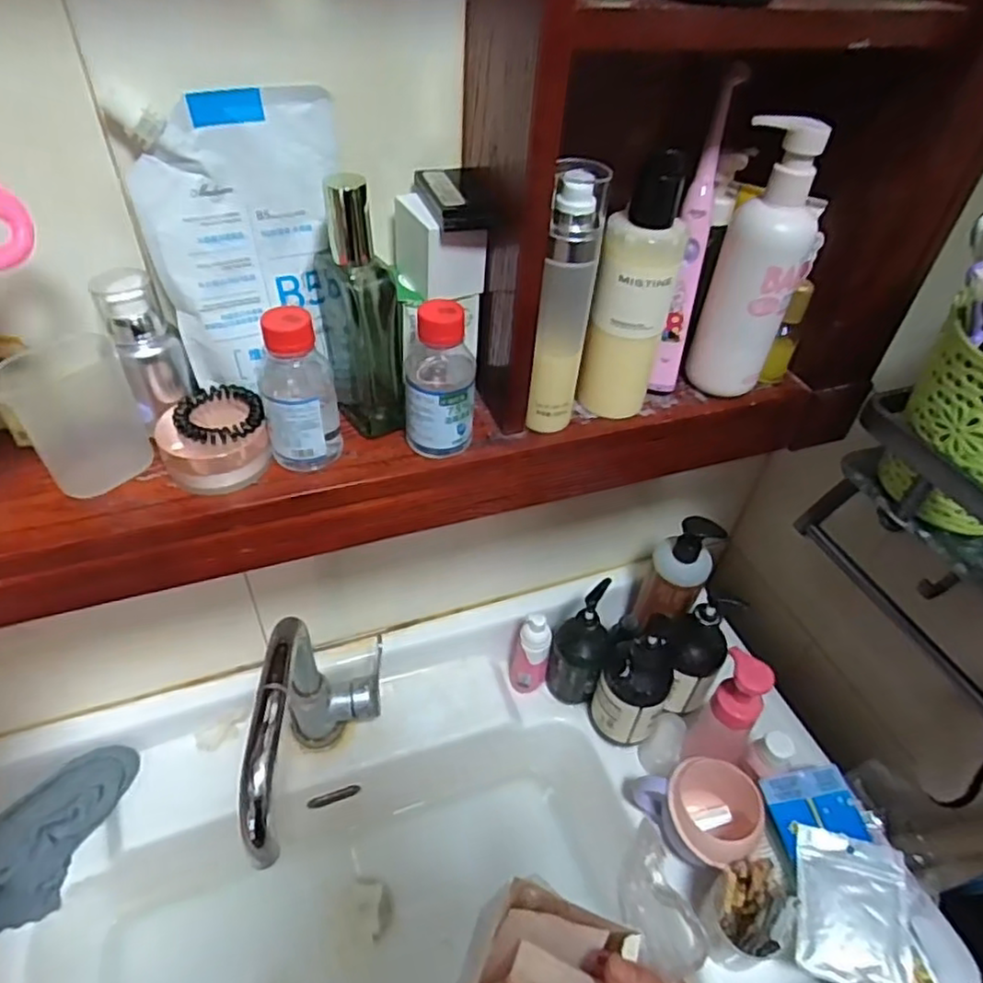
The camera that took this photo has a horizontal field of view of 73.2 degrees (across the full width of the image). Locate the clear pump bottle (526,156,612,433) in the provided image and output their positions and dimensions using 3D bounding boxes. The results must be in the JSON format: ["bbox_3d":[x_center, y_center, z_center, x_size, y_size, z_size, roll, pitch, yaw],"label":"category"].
[{"bbox_3d":[0.046,-0.114,0.416,0.031,0.169,0.027,8,44,4],"label":"clear pump bottle"}]

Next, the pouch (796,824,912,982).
[{"bbox_3d":[0.317,0.365,0.582,0.088,0.019,0.112,13,45,9],"label":"pouch"}]

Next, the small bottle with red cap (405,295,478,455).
[{"bbox_3d":[-0.032,-0.069,0.424,0.044,0.104,0.038,0,44,-4],"label":"small bottle with red cap"}]

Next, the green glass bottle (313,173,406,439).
[{"bbox_3d":[-0.082,-0.110,0.414,0.041,0.162,0.052,-14,47,-18],"label":"green glass bottle"}]

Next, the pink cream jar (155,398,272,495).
[{"bbox_3d":[-0.173,-0.030,0.415,0.061,0.039,0.055,-31,54,-31],"label":"pink cream jar"}]

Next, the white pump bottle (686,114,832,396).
[{"bbox_3d":[0.188,-0.158,0.461,0.060,0.179,0.052,21,46,17],"label":"white pump bottle"}]

